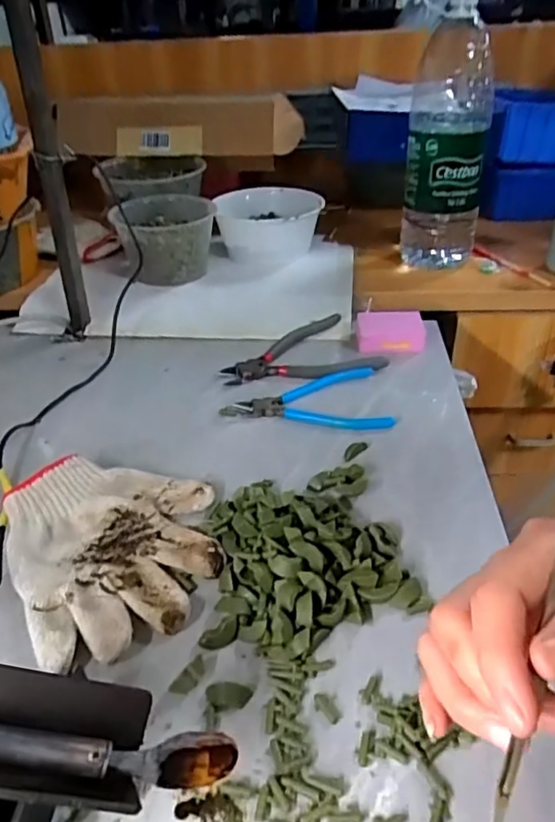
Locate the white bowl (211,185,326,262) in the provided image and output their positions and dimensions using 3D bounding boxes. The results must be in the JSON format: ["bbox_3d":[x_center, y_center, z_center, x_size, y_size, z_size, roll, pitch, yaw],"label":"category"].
[{"bbox_3d":[-0.009,-0.277,0.869,0.146,0.077,0.157,-1,35,1],"label":"white bowl"}]

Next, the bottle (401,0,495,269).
[{"bbox_3d":[0.221,-0.349,0.756,0.098,0.322,0.100,7,36,13],"label":"bottle"}]

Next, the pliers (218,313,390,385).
[{"bbox_3d":[0.024,-0.070,0.654,0.174,0.013,0.111,-4,35,-4],"label":"pliers"}]

